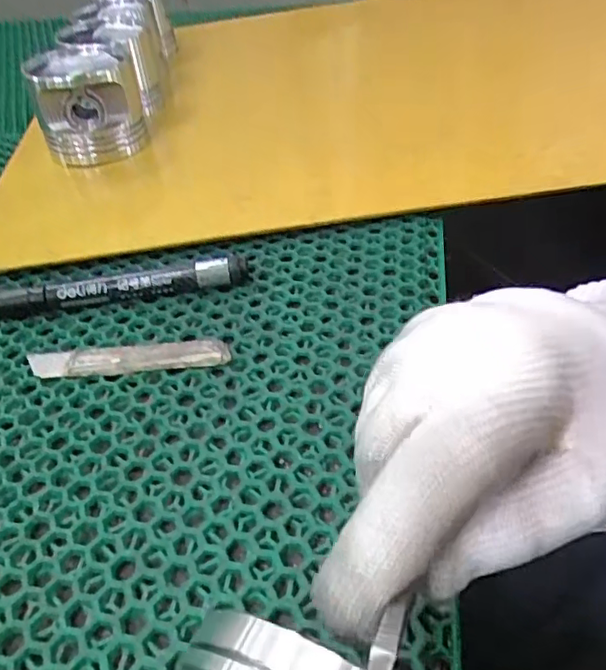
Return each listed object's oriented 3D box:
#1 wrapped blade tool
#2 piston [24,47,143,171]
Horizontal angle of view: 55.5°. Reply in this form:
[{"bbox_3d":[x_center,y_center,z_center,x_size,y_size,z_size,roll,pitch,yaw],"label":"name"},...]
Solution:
[{"bbox_3d":[-0.089,0.012,0.296,0.103,0.004,0.020,-4,44,3],"label":"wrapped blade tool"},{"bbox_3d":[-0.168,-0.181,0.459,0.076,0.073,0.076,-15,44,-9],"label":"piston"}]

